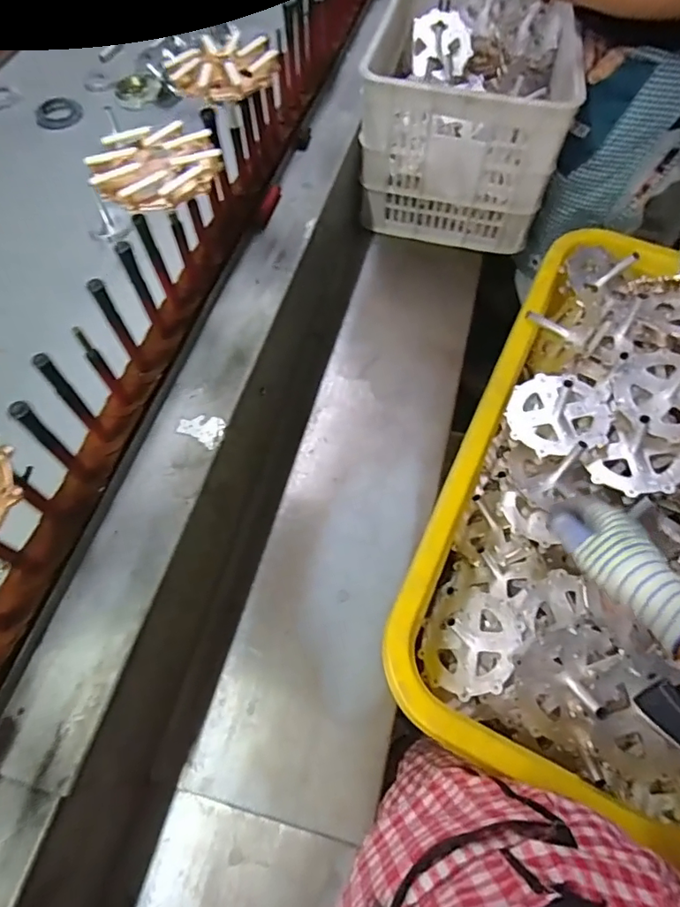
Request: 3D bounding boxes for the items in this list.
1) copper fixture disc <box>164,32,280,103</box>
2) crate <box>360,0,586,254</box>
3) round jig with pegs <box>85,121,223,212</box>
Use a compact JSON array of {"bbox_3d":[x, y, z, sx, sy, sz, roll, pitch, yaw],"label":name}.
[{"bbox_3d":[-0.146,-0.485,0.630,0.133,0.019,0.127,0,63,1],"label":"copper fixture disc"},{"bbox_3d":[0.250,-0.667,0.959,0.331,0.263,0.458,13,64,8],"label":"crate"},{"bbox_3d":[-0.200,-0.313,0.545,0.135,0.021,0.124,0,63,1],"label":"round jig with pegs"}]

